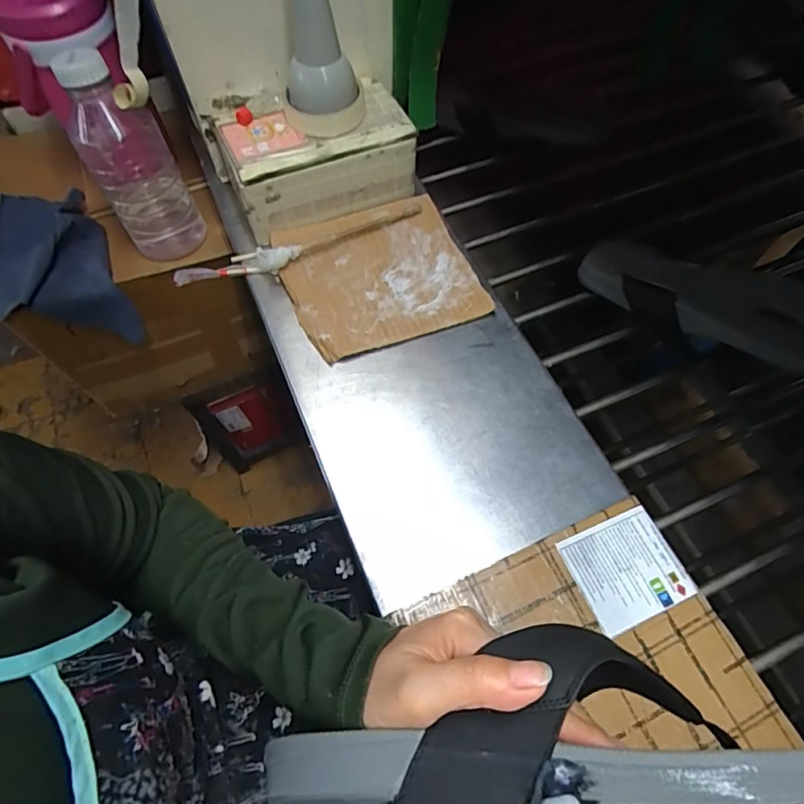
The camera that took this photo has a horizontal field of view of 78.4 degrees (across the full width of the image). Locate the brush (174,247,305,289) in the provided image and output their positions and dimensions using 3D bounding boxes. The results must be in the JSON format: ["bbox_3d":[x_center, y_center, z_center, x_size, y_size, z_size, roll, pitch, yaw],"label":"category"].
[{"bbox_3d":[-0.174,-0.145,0.519,0.138,0.025,0.029,-8,61,14],"label":"brush"}]

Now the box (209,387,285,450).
[{"bbox_3d":[-0.334,0.043,1.075,0.113,0.213,0.030,-21,65,-11],"label":"box"}]

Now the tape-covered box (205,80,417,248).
[{"bbox_3d":[-0.095,-0.265,0.536,0.194,0.086,0.119,-22,65,-12],"label":"tape-covered box"}]

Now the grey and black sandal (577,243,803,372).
[{"bbox_3d":[0.303,-0.103,0.498,0.076,0.054,0.253,-39,50,-21],"label":"grey and black sandal"}]

